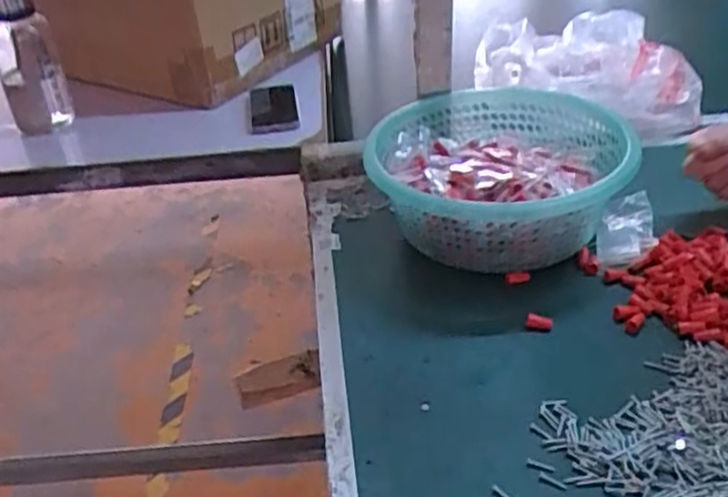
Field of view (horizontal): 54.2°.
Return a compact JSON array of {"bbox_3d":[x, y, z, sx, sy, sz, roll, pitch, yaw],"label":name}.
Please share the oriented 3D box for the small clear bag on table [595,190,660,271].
[{"bbox_3d":[0.270,-0.019,0.741,0.054,0.034,0.101,1,35,13],"label":"small clear bag on table"}]

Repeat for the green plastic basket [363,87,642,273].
[{"bbox_3d":[0.158,-0.078,0.784,0.274,0.106,0.278,-8,34,0],"label":"green plastic basket"}]

